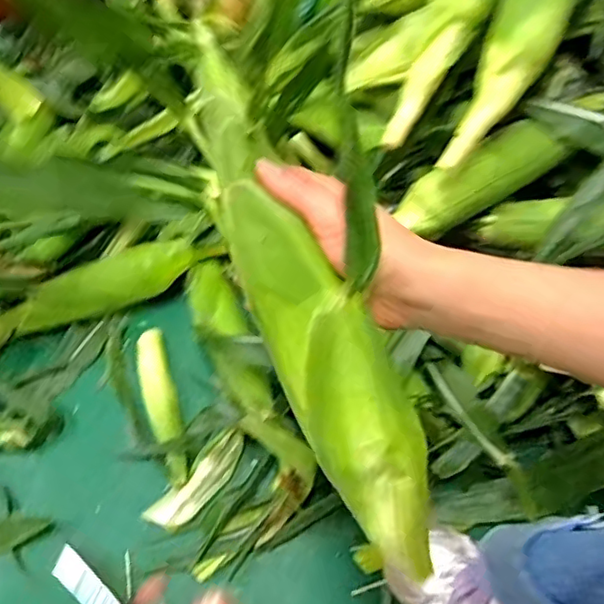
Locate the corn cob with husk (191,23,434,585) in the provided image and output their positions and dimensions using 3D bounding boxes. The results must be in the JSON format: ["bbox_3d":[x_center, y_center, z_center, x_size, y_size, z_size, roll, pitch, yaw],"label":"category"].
[{"bbox_3d":[0.005,0.012,0.338,0.053,0.051,0.328,-25,94,-14],"label":"corn cob with husk"}]

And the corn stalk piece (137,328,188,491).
[{"bbox_3d":[-0.167,0.125,0.732,0.037,0.032,0.192,-15,64,-9],"label":"corn stalk piece"}]

